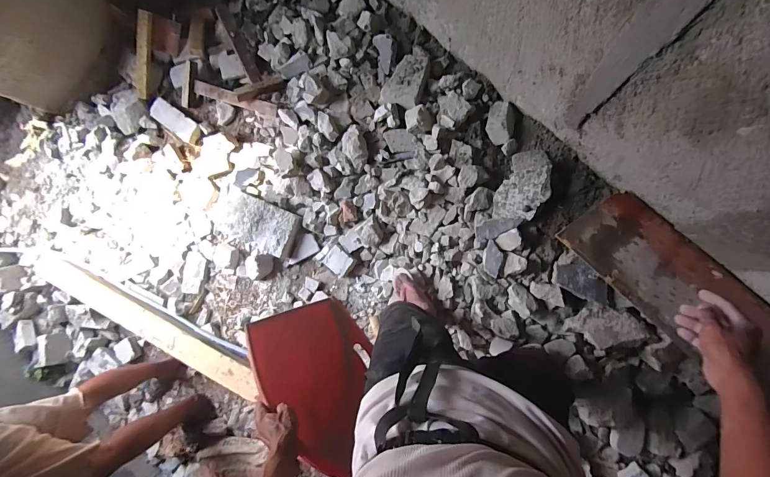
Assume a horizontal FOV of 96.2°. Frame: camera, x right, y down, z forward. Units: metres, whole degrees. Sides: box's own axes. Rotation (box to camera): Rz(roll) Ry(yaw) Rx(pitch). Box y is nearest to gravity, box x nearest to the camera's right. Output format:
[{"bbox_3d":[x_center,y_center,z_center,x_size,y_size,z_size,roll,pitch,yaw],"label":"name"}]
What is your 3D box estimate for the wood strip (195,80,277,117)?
[{"bbox_3d":[-0.695,-0.647,1.606,0.413,0.020,0.058,19,110,5],"label":"wood strip"}]

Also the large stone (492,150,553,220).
[{"bbox_3d":[0.550,-0.211,1.349,0.181,0.080,0.309,20,89,9],"label":"large stone"}]

